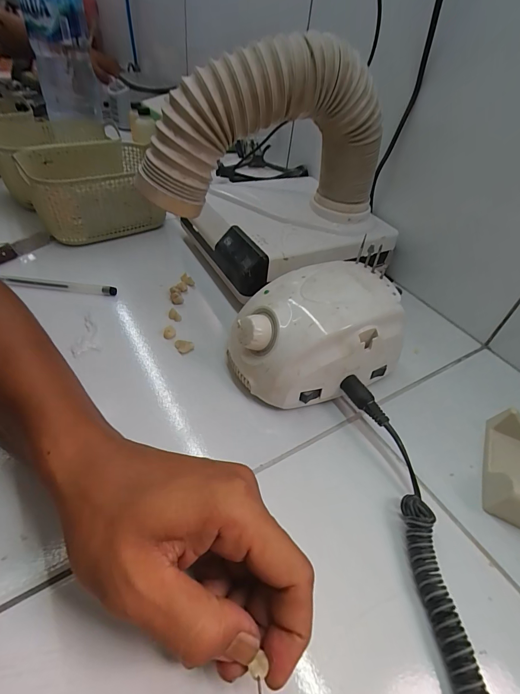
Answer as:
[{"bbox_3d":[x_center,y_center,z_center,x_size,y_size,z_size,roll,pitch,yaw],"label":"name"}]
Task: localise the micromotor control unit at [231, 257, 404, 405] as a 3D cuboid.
[{"bbox_3d":[0.046,-0.011,0.305,0.140,0.083,0.098,-17,50,-23],"label":"micromotor control unit"}]

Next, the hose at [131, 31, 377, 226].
[{"bbox_3d":[0.008,-0.183,0.325,0.227,0.158,0.079,-21,52,-27],"label":"hose"}]

